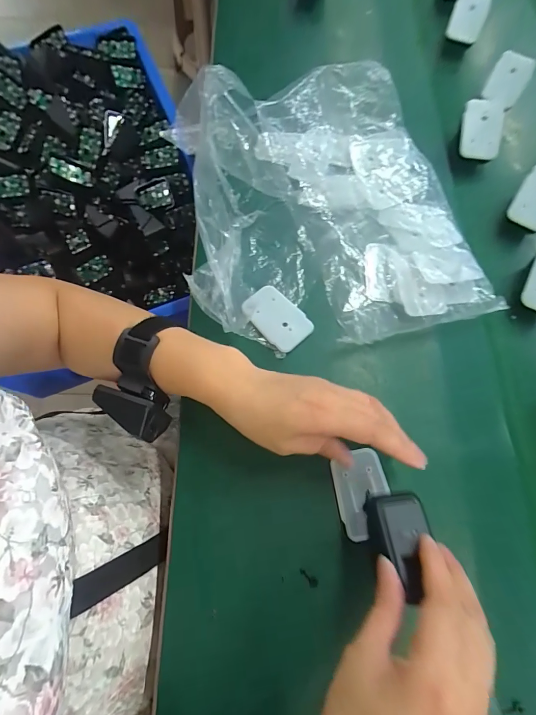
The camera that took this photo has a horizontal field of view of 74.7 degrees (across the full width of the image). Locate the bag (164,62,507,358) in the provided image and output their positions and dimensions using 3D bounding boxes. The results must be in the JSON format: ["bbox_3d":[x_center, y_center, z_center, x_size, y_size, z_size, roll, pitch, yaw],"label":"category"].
[{"bbox_3d":[0.049,-0.159,0.348,0.276,0.097,0.294,-14,71,-3],"label":"bag"}]

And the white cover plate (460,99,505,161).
[{"bbox_3d":[0.245,-0.260,0.402,0.047,0.008,0.059,6,99,-1],"label":"white cover plate"}]

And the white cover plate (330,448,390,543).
[{"bbox_3d":[0.080,0.114,0.298,0.044,0.007,0.068,-10,71,-2],"label":"white cover plate"}]

